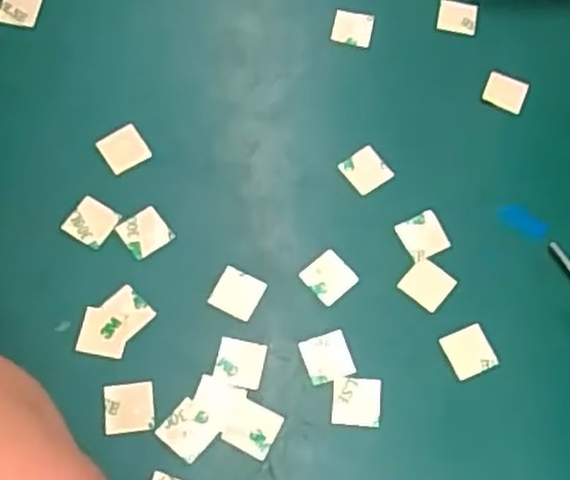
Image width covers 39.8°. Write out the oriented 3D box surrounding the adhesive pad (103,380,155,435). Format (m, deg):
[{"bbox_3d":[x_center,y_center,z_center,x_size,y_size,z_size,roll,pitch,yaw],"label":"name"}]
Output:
[{"bbox_3d":[-0.050,0.054,0.251,0.016,0.004,0.016,-6,69,-3],"label":"adhesive pad"}]

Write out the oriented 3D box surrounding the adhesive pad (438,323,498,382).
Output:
[{"bbox_3d":[0.062,0.038,0.265,0.015,0.004,0.015,-22,69,-13],"label":"adhesive pad"}]

